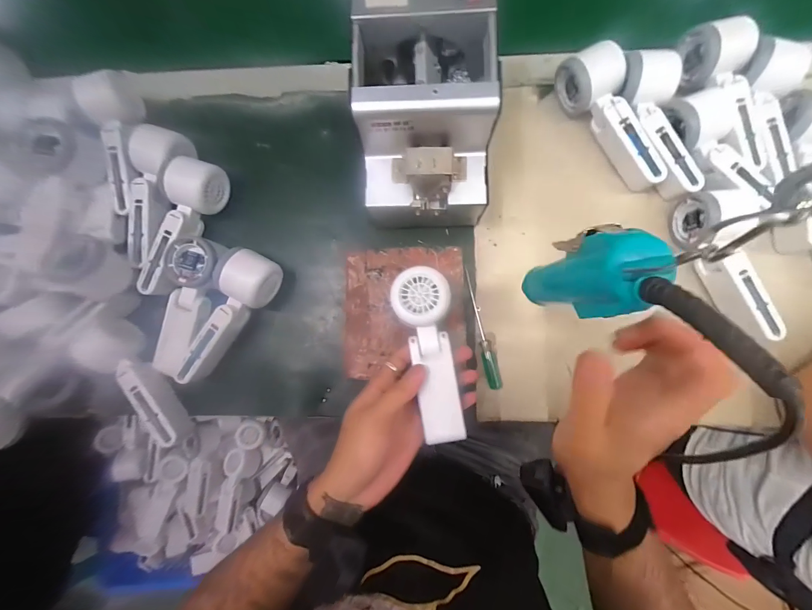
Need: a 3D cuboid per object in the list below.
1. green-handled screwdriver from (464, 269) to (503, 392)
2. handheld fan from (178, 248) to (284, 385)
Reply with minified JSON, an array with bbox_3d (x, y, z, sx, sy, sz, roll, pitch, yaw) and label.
[{"bbox_3d":[0.088,0.027,0.403,0.017,0.013,0.143,-15,85,2],"label":"green-handled screwdriver"},{"bbox_3d":[-0.206,0.014,0.392,0.054,0.047,0.161,30,88,5],"label":"handheld fan"}]

